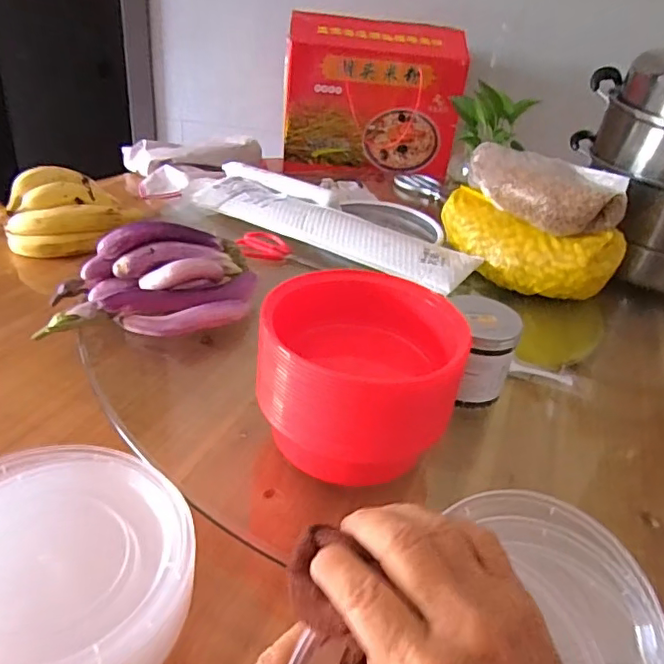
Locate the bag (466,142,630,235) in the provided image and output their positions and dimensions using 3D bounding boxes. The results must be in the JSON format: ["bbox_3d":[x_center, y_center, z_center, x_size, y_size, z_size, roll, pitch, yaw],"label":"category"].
[{"bbox_3d":[0.277,-0.209,0.791,0.093,0.072,0.254,-15,38,-31],"label":"bag"}]

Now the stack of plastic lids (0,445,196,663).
[{"bbox_3d":[-0.187,0.165,0.374,0.181,0.072,0.168,26,37,28],"label":"stack of plastic lids"}]

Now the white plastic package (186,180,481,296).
[{"bbox_3d":[-0.015,-0.168,0.874,0.482,0.023,0.107,25,53,28],"label":"white plastic package"}]

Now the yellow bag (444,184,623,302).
[{"bbox_3d":[0.270,-0.125,0.814,0.263,0.088,0.103,25,37,27],"label":"yellow bag"}]

